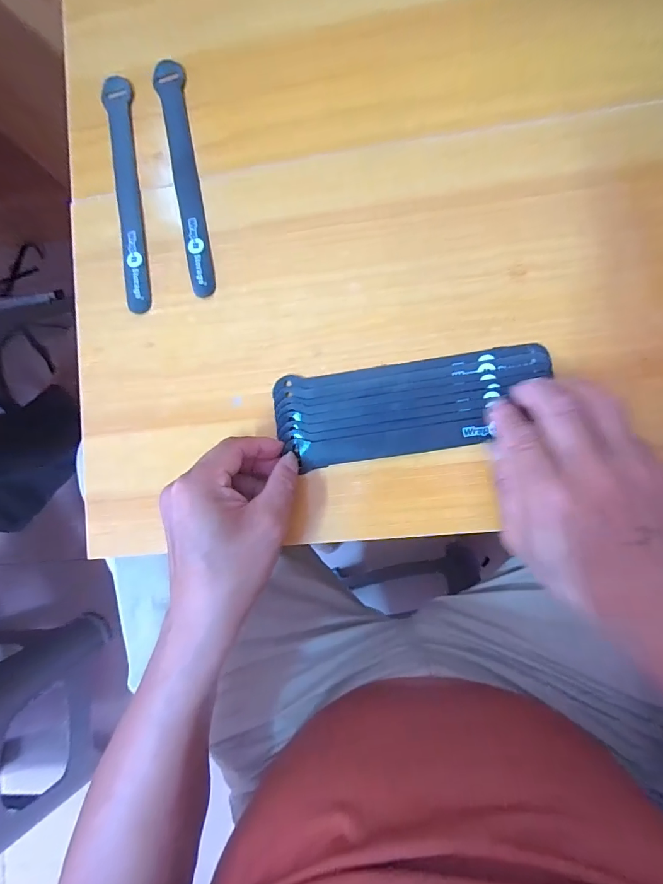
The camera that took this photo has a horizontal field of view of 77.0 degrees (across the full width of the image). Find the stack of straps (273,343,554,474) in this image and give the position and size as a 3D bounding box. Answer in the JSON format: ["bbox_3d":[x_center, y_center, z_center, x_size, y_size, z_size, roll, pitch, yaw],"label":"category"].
[{"bbox_3d":[0.058,-0.028,0.309,0.194,0.012,0.071,-12,86,6],"label":"stack of straps"}]

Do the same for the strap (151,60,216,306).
[{"bbox_3d":[-0.119,-0.217,0.340,0.023,0.005,0.199,-12,86,6],"label":"strap"}]

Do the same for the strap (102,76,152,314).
[{"bbox_3d":[-0.168,-0.203,0.345,0.022,0.010,0.195,-8,86,6],"label":"strap"}]

